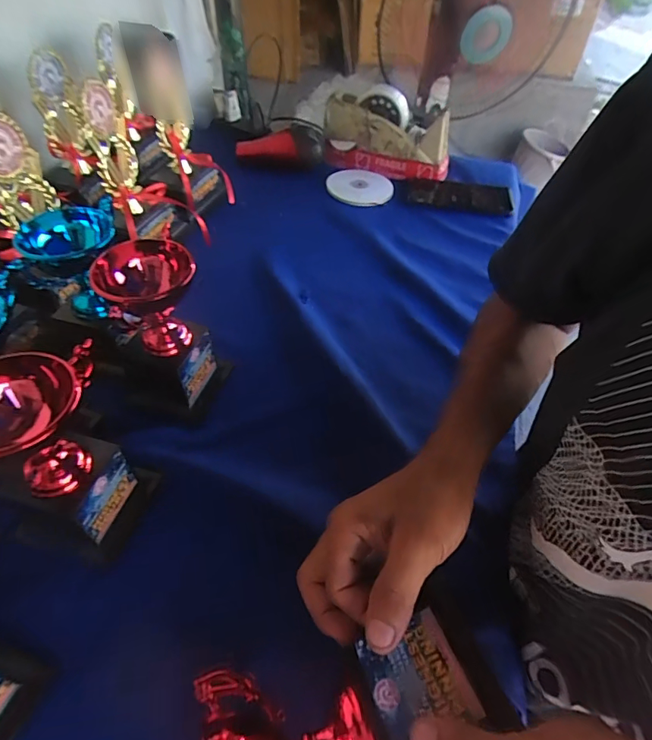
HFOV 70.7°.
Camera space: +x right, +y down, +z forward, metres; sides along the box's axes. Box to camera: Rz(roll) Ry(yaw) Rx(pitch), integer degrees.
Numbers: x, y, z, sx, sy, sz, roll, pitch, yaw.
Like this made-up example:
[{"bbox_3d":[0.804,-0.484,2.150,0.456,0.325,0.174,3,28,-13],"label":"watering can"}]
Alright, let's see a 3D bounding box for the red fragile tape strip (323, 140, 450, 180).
[{"bbox_3d":[0.104,-0.359,0.792,0.211,0.043,0.033,7,49,4],"label":"red fragile tape strip"}]

